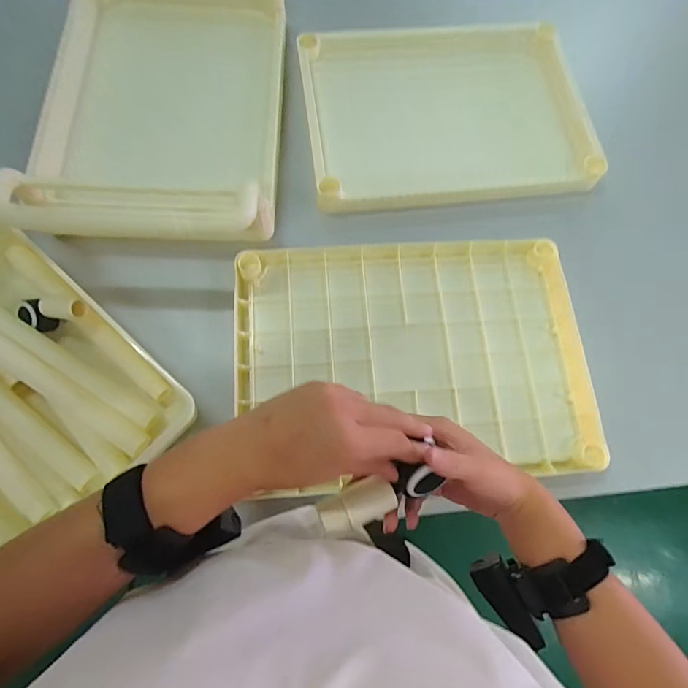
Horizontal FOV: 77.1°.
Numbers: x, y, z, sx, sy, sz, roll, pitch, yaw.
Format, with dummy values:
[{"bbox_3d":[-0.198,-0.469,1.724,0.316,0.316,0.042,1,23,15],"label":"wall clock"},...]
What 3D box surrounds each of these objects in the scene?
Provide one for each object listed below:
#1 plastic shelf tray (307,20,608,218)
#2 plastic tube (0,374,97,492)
[{"bbox_3d":[0.165,-0.398,0.736,0.465,0.047,0.371,-6,72,-4],"label":"plastic shelf tray"},{"bbox_3d":[-0.435,0.071,0.550,0.035,0.035,0.305,-45,96,-15],"label":"plastic tube"}]

